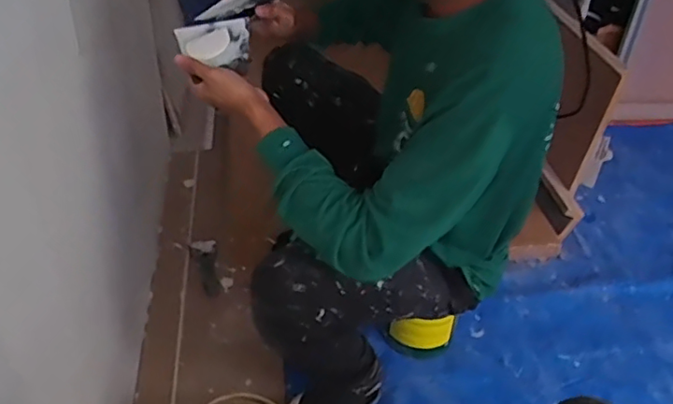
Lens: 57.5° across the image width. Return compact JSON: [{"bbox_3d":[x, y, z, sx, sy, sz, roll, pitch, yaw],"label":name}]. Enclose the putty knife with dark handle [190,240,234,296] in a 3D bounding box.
[{"bbox_3d":[-0.315,0.158,1.532,0.065,0.018,0.190,-14,42,-22],"label":"putty knife with dark handle"}]

